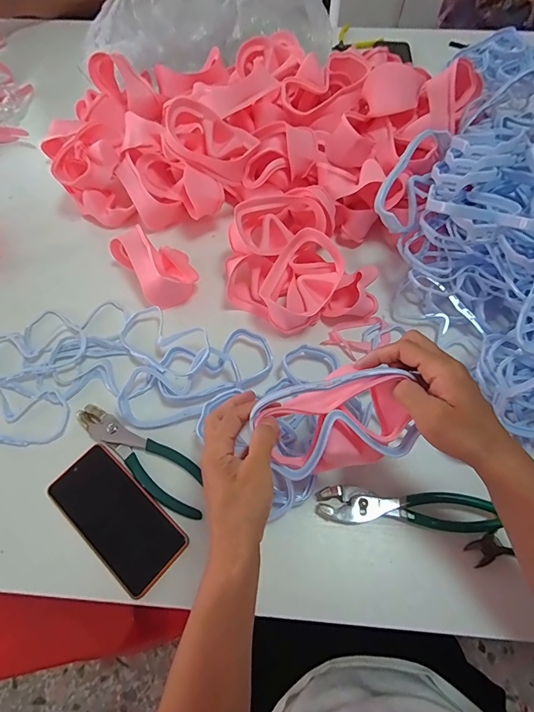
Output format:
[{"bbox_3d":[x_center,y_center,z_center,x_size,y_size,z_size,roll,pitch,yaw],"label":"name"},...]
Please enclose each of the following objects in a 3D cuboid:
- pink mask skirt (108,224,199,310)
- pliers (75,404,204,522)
[{"bbox_3d":[-0.162,-0.136,0.564,0.083,0.056,0.125,-35,67,-16],"label":"pink mask skirt"},{"bbox_3d":[-0.151,0.121,0.463,0.194,0.010,0.054,28,66,14],"label":"pliers"}]

